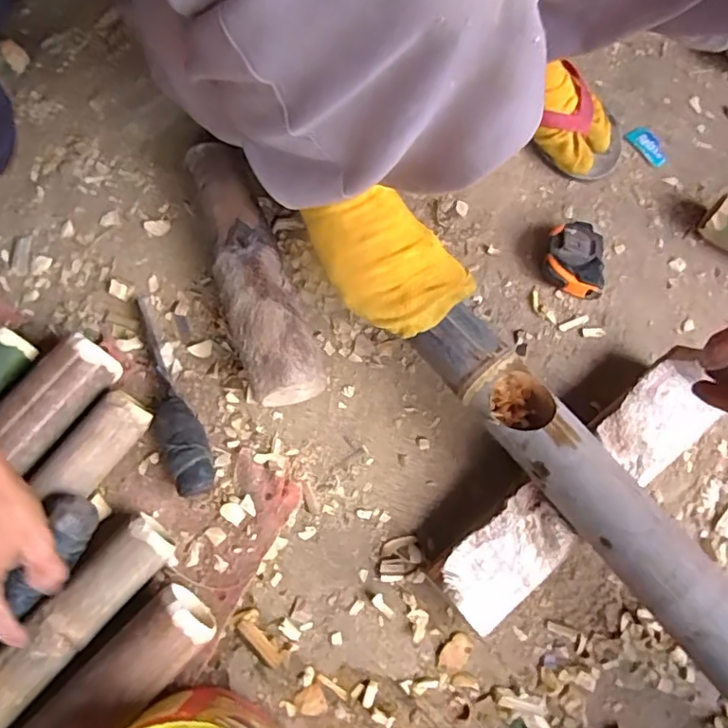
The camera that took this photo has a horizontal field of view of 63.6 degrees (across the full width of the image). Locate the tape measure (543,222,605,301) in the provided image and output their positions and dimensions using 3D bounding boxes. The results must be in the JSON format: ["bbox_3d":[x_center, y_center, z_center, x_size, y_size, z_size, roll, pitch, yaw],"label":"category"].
[{"bbox_3d":[0.210,-0.103,0.595,0.055,0.034,0.071,2,72,0],"label":"tape measure"}]

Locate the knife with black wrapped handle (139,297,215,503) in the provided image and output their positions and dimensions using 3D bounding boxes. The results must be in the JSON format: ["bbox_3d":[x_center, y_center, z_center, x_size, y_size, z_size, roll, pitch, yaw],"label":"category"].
[{"bbox_3d":[-0.183,0.024,0.542,0.036,0.035,0.206,-24,74,-8],"label":"knife with black wrapped handle"}]

